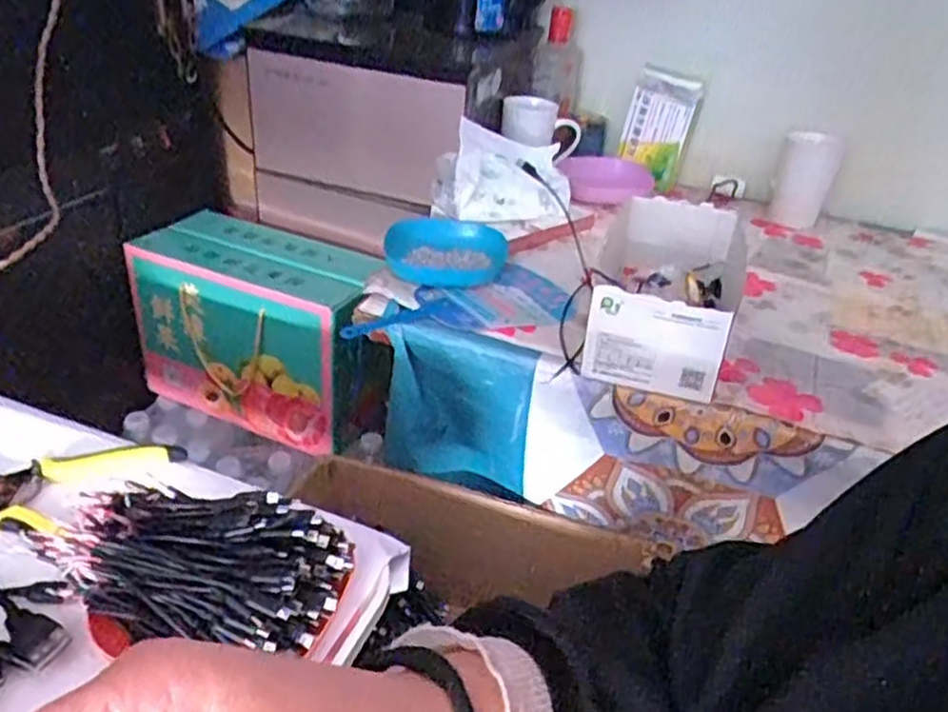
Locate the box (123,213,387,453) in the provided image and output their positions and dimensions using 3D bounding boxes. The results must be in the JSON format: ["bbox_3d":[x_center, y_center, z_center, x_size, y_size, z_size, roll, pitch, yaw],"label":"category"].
[{"bbox_3d":[-0.296,-0.041,1.084,0.331,0.237,0.155,18,34,16],"label":"box"}]

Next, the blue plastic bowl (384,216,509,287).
[{"bbox_3d":[-0.036,-0.117,0.877,0.146,0.034,0.127,11,32,6],"label":"blue plastic bowl"}]

